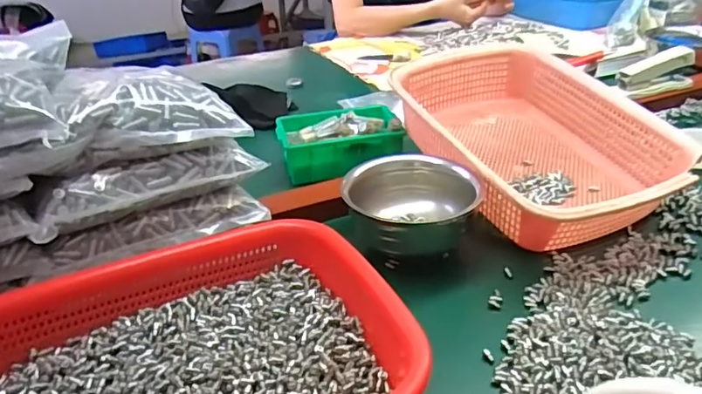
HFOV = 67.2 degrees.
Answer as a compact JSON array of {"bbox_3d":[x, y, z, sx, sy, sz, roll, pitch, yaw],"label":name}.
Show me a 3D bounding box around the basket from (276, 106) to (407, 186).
[{"bbox_3d":[-0.014,-0.066,0.653,0.148,0.055,0.103,-9,31,-10],"label":"basket"}]

